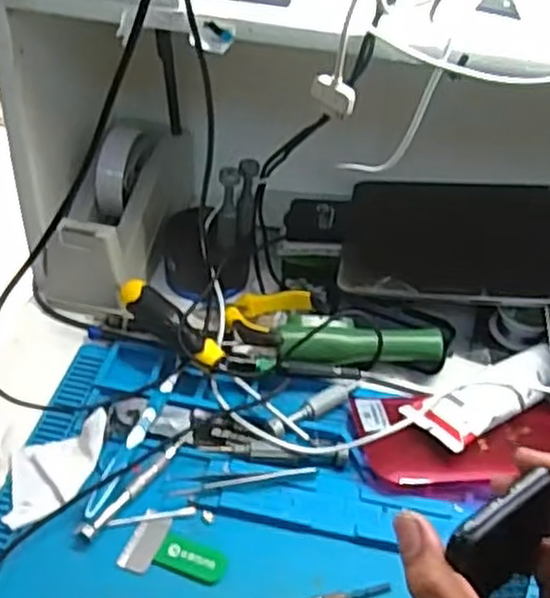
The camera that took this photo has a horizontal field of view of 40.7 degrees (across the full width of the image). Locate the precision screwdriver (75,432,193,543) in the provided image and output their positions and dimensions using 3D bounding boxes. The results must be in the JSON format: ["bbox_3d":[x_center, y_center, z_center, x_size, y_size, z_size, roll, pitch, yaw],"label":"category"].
[{"bbox_3d":[-0.094,0.127,0.517,0.011,0.010,0.110,28,49,24],"label":"precision screwdriver"}]

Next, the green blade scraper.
[{"bbox_3d":[-0.064,0.167,0.486,0.066,0.004,0.041,16,45,13],"label":"green blade scraper"}]

